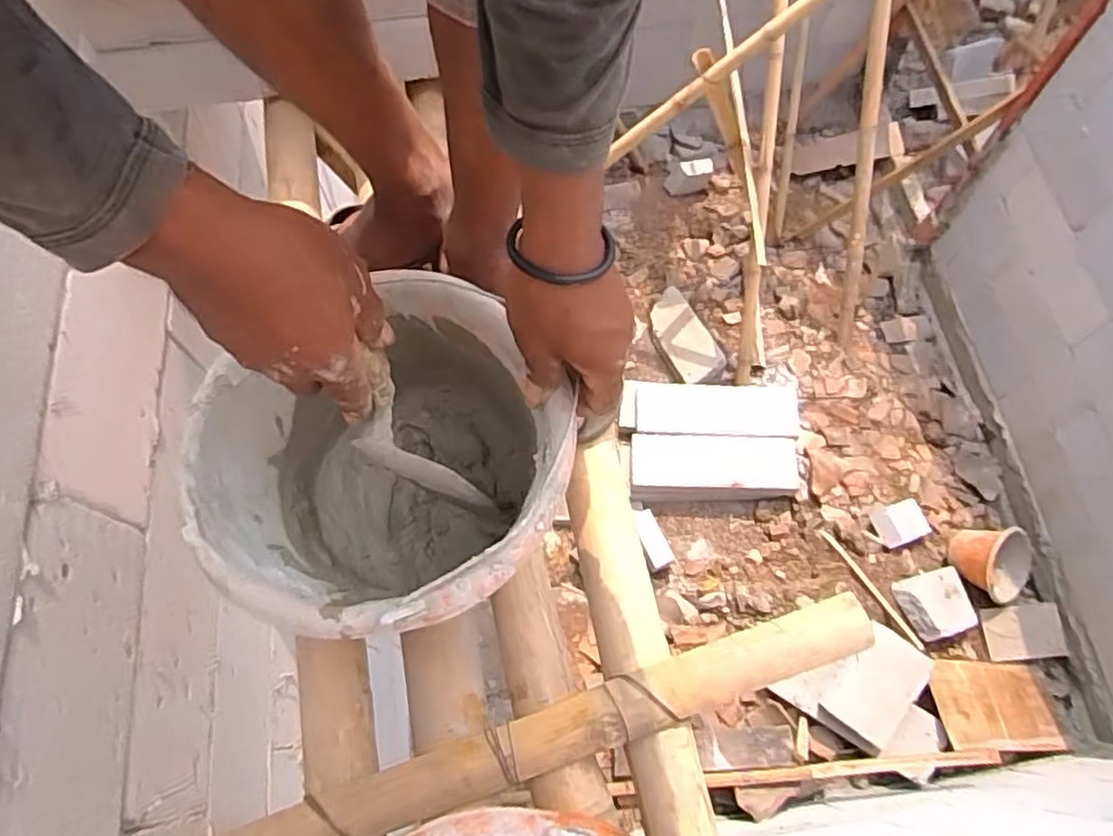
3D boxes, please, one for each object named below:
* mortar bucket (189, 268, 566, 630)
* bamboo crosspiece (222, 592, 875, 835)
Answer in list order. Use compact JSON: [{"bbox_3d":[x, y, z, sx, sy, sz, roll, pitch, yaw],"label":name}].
[{"bbox_3d":[-0.119,0.044,0.503,0.236,0.167,0.228,-18,68,-8],"label":"mortar bucket"},{"bbox_3d":[-0.009,0.240,0.522,0.520,0.038,0.043,-18,68,-9],"label":"bamboo crosspiece"}]

